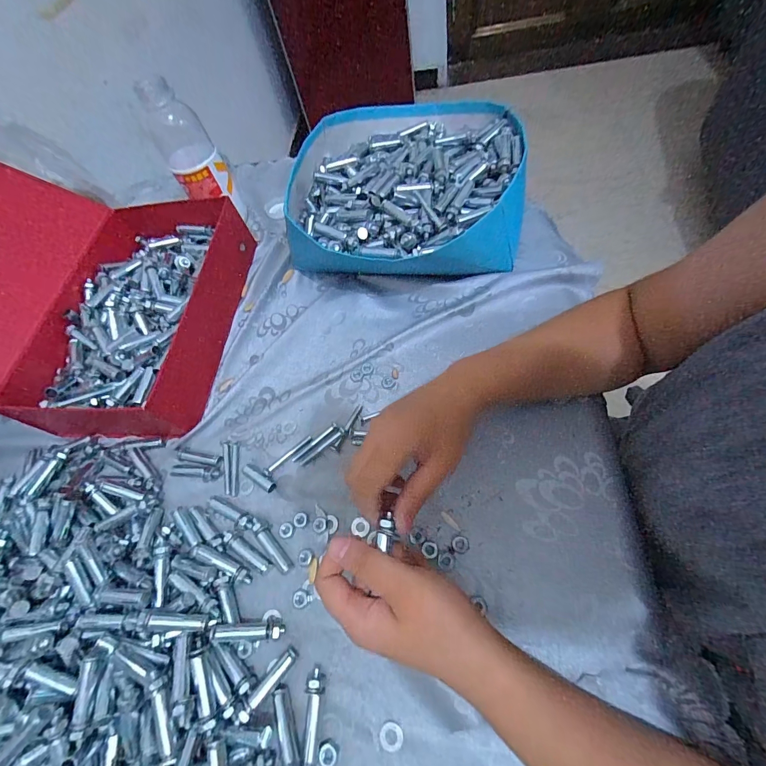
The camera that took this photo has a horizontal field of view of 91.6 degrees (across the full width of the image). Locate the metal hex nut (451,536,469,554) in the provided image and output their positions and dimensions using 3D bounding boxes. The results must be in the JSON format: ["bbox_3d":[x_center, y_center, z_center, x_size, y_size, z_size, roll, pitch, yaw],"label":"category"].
[{"bbox_3d":[0.065,0.135,0.312,0.014,0.004,0.014,1,61,11],"label":"metal hex nut"}]

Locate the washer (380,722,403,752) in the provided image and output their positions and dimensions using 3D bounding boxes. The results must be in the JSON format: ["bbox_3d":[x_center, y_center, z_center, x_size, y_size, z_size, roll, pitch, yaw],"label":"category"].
[{"bbox_3d":[0.006,0.250,0.263,0.016,0.004,0.015,-4,61,8],"label":"washer"}]

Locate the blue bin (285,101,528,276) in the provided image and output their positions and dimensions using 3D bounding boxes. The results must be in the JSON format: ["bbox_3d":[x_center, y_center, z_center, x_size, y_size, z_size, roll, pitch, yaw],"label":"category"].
[{"bbox_3d":[0.025,-0.241,0.477,0.289,0.097,0.289,-2,61,9],"label":"blue bin"}]

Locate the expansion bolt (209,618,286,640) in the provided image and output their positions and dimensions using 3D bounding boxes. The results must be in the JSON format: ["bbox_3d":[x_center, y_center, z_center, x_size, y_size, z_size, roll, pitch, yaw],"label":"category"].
[{"bbox_3d":[-0.108,0.197,0.296,0.056,0.014,0.012,4,60,-8],"label":"expansion bolt"}]

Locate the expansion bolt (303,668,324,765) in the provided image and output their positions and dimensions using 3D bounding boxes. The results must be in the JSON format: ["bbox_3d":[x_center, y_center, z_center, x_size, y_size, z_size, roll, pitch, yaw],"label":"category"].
[{"bbox_3d":[-0.051,0.240,0.268,0.012,0.015,0.054,0,61,10],"label":"expansion bolt"}]

